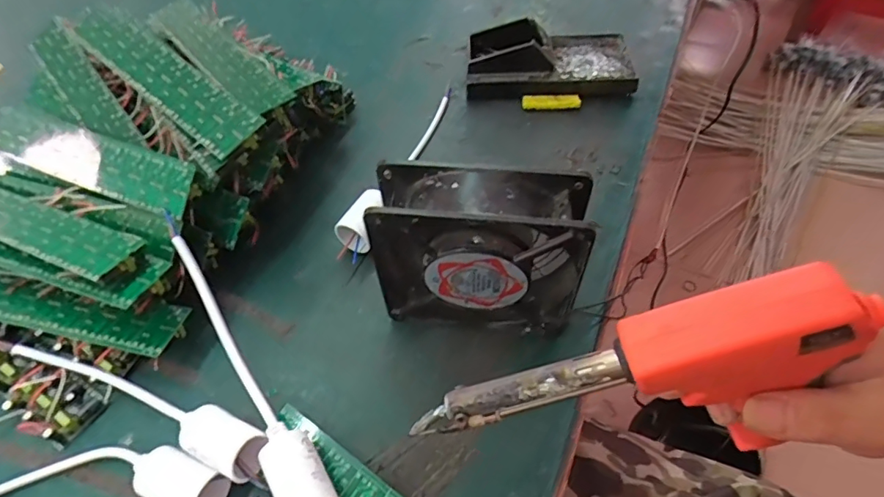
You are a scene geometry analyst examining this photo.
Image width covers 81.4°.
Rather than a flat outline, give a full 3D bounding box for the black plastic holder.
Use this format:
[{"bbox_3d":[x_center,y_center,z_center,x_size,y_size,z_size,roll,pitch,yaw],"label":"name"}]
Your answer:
[{"bbox_3d":[0.106,-0.190,0.497,0.154,0.044,0.089,2,55,5],"label":"black plastic holder"}]

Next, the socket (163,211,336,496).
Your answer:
[{"bbox_3d":[-0.120,0.066,0.305,0.028,0.055,0.202,-30,58,-17],"label":"socket"}]

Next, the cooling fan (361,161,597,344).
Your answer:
[{"bbox_3d":[0.023,0.005,0.318,0.118,0.120,0.042,2,55,5],"label":"cooling fan"}]

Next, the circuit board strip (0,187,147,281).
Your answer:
[{"bbox_3d":[-0.284,-0.022,0.342,0.207,0.006,0.039,16,41,21],"label":"circuit board strip"}]

